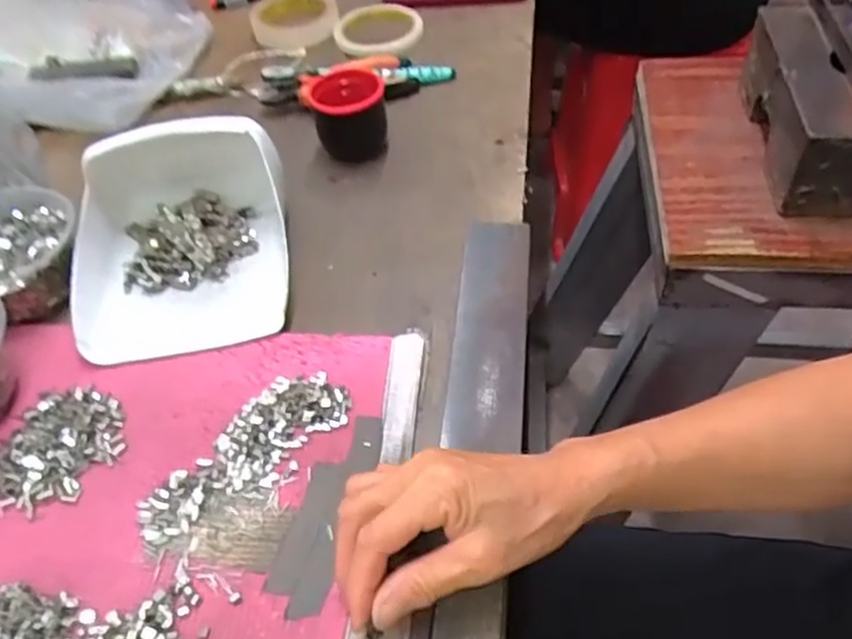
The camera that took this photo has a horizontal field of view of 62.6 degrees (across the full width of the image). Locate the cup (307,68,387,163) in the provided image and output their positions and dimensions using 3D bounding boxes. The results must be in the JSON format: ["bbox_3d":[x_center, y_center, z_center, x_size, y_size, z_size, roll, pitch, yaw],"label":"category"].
[{"bbox_3d":[-0.067,-0.180,0.621,0.062,0.059,0.059,-3,49,4],"label":"cup"}]

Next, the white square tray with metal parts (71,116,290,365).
[{"bbox_3d":[-0.184,-0.066,0.516,0.154,0.087,0.171,-11,50,-3],"label":"white square tray with metal parts"}]

